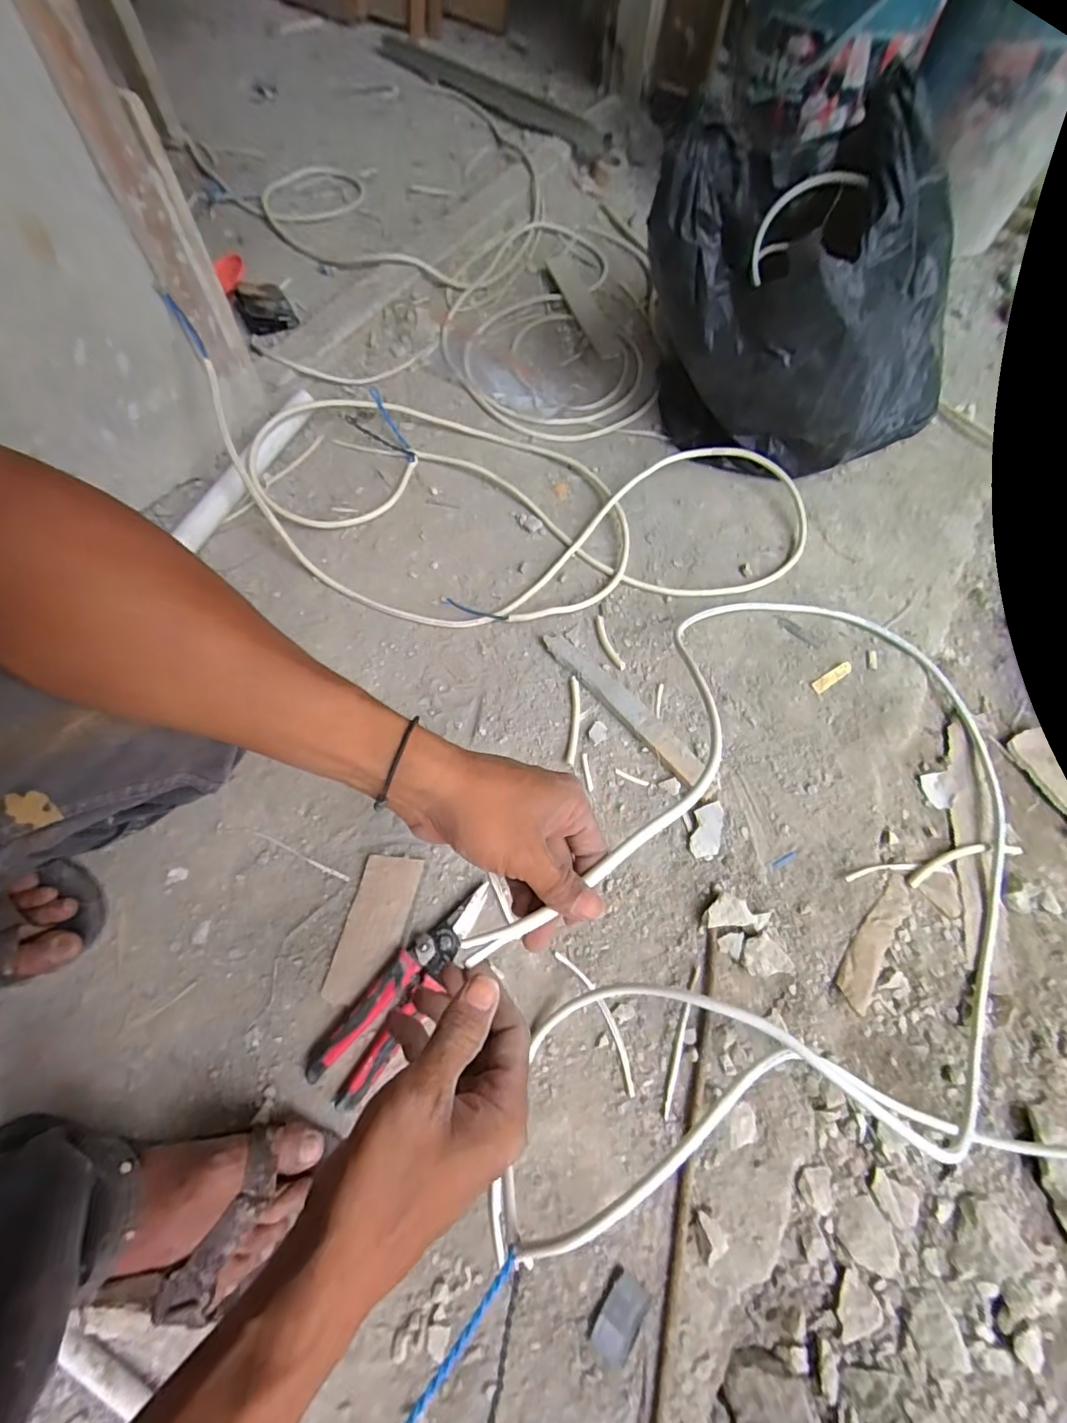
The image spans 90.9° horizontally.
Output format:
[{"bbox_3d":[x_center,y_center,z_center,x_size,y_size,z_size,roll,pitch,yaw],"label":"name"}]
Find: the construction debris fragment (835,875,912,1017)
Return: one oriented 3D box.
[{"bbox_3d":[0.341,0.225,0.520,0.033,0.020,0.147,41,70,15],"label":"construction debris fragment"}]

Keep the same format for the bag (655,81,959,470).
[{"bbox_3d":[0.368,-0.525,0.703,0.359,0.312,0.349,-41,74,-19],"label":"bag"}]

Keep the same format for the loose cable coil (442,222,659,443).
[{"bbox_3d":[0.035,-0.681,0.910,0.358,0.045,0.561,3,65,-2],"label":"loose cable coil"}]

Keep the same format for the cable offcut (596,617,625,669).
[{"bbox_3d":[0.094,-0.086,0.662,0.015,0.006,0.078,-18,68,-11],"label":"cable offcut"}]

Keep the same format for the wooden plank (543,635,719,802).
[{"bbox_3d":[0.112,-0.003,0.615,0.035,0.018,0.261,-37,72,-18],"label":"wooden plank"}]

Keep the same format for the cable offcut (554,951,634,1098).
[{"bbox_3d":[0.062,0.284,0.489,0.021,0.004,0.132,-27,69,-14],"label":"cable offcut"}]

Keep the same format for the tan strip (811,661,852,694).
[{"bbox_3d":[0.368,-0.043,0.647,0.062,0.004,0.015,-30,70,-15],"label":"tan strip"}]

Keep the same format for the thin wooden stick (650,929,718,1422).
[{"bbox_3d":[0.134,0.373,0.448,0.011,0.007,0.350,15,65,4],"label":"thin wooden stick"}]

